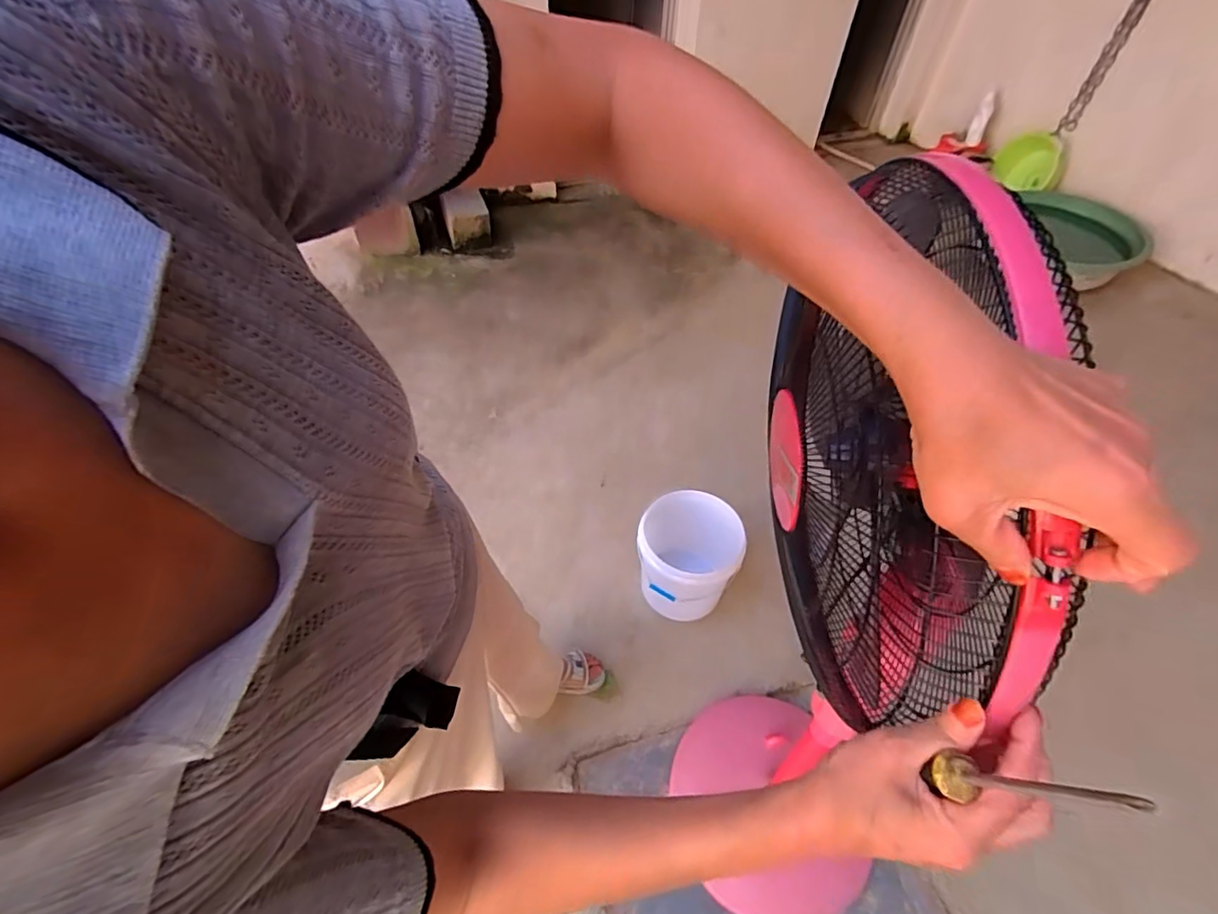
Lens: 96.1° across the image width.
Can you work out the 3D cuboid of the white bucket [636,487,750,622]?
[{"bbox_3d":[0.215,0.260,1.473,0.257,0.241,0.269,1,50,-1],"label":"white bucket"}]

